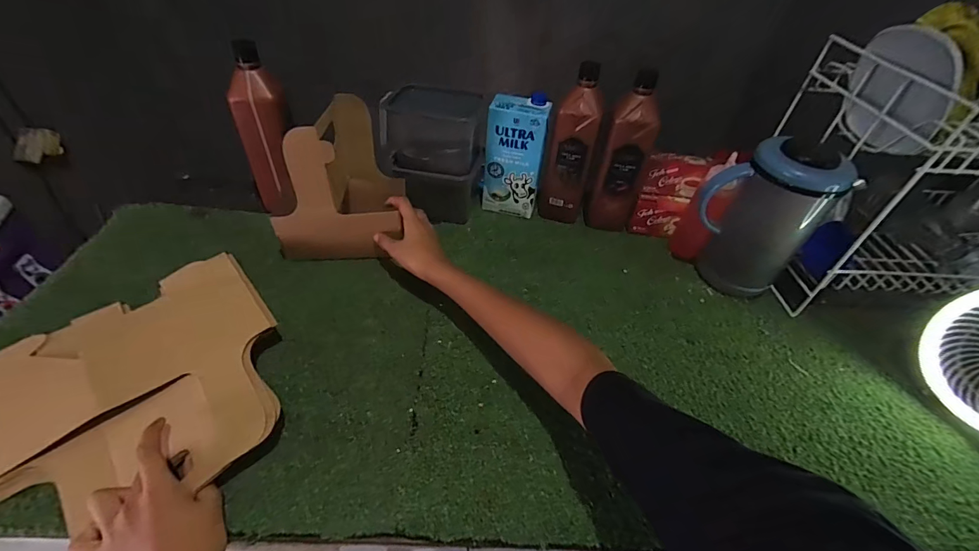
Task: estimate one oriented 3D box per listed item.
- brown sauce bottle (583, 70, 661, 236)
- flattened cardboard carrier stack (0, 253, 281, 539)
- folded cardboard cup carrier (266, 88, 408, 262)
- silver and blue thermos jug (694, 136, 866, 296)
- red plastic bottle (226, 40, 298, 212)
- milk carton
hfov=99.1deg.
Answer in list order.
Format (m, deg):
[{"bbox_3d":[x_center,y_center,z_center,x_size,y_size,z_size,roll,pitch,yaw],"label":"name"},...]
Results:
[{"bbox_3d":[0.221,-0.196,0.694,0.088,0.253,0.060,16,45,10],"label":"brown sauce bottle"},{"bbox_3d":[-0.375,0.118,0.450,0.274,0.044,0.281,-28,54,-30],"label":"flattened cardboard carrier stack"},{"bbox_3d":[-0.218,-0.142,0.614,0.162,0.196,0.125,1,44,-6],"label":"folded cardboard cup carrier"},{"bbox_3d":[0.402,-0.083,0.623,0.131,0.220,0.148,-30,55,-32],"label":"silver and blue thermos jug"},{"bbox_3d":[-0.345,-0.212,0.652,0.075,0.257,0.054,-16,49,-22],"label":"red plastic bottle"},{"bbox_3d":[0.044,-0.207,0.730,0.097,0.197,0.063,12,44,5],"label":"milk carton"}]

